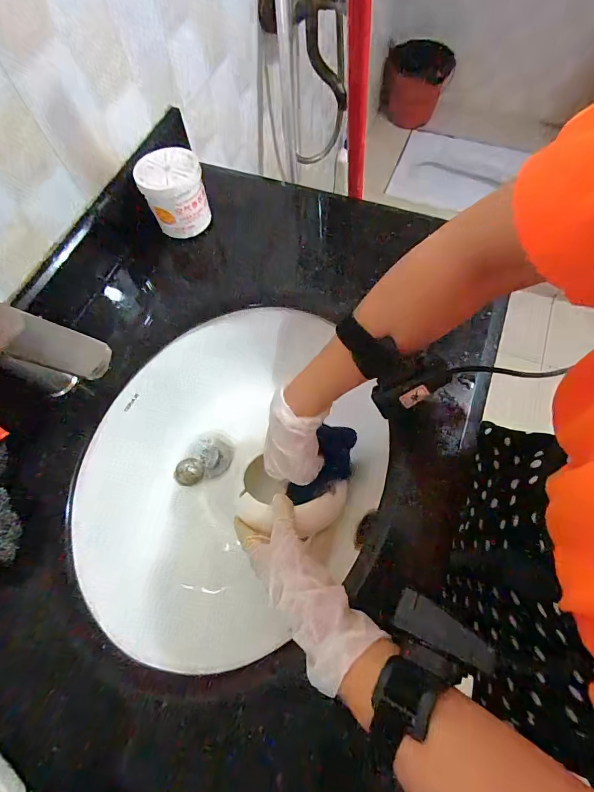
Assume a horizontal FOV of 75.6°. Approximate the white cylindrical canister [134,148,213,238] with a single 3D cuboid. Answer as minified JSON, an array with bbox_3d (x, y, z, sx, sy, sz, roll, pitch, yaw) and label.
[{"bbox_3d":[-0.156,-0.260,0.497,0.077,0.081,0.071,-18,67,-5],"label":"white cylindrical canister"}]

